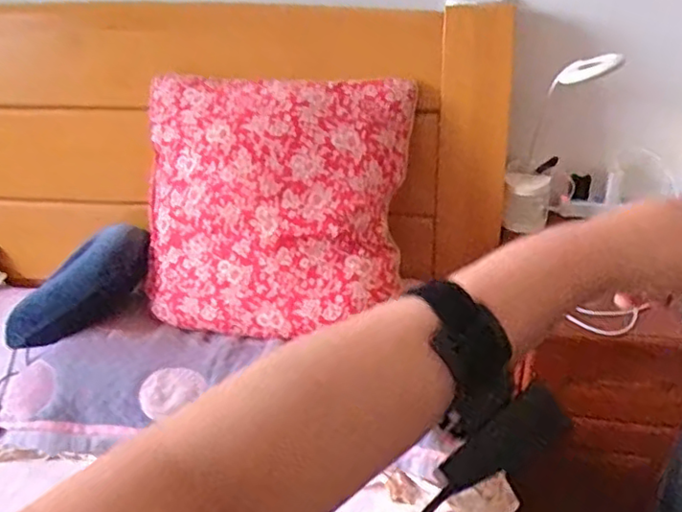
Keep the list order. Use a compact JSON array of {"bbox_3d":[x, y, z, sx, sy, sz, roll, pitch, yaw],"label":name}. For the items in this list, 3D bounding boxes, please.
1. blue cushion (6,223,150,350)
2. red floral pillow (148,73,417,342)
[{"bbox_3d":[-0.444,0.055,1.086,0.282,0.107,0.088,-42,36,-1],"label":"blue cushion"},{"bbox_3d":[-0.116,-0.083,1.002,0.425,0.411,0.091,4,-4,7],"label":"red floral pillow"}]

